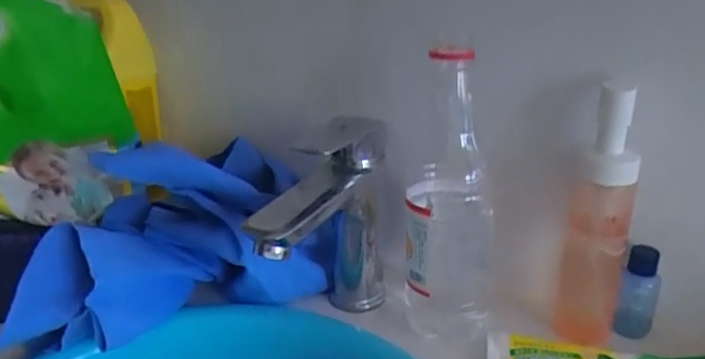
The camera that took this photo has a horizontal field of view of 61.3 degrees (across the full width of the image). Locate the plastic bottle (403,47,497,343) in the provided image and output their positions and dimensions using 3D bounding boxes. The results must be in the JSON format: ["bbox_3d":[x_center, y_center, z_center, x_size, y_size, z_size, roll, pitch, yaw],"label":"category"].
[{"bbox_3d":[0.075,0.016,0.445,0.071,0.215,0.068,5,22,13],"label":"plastic bottle"}]

